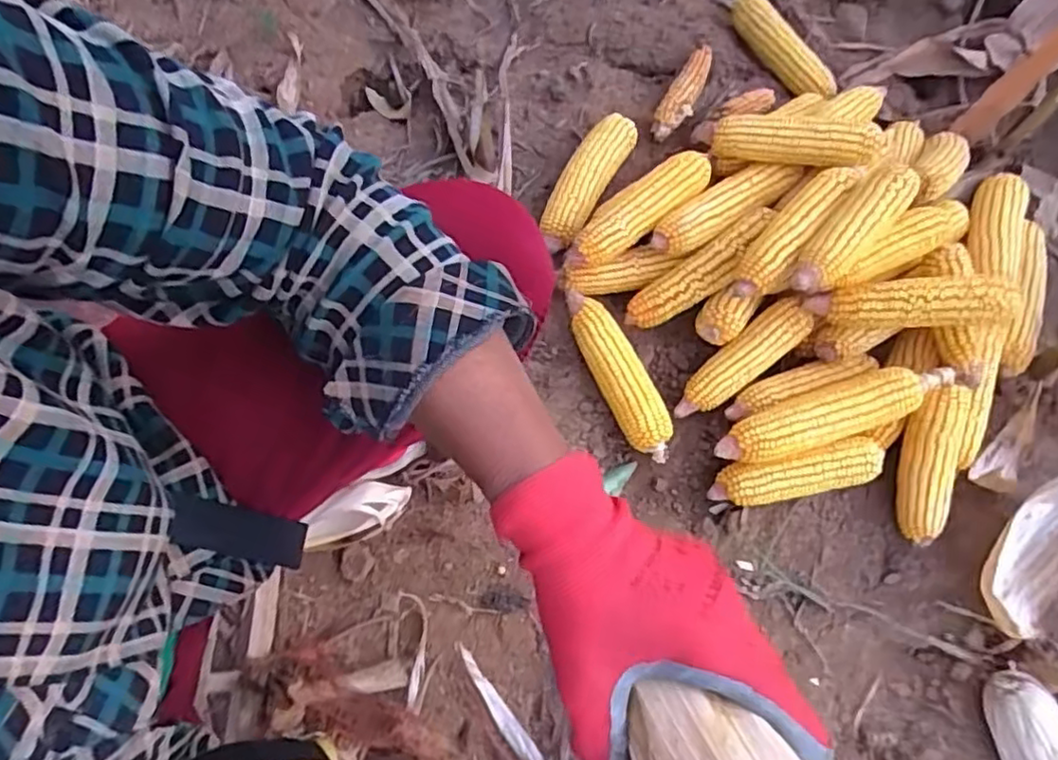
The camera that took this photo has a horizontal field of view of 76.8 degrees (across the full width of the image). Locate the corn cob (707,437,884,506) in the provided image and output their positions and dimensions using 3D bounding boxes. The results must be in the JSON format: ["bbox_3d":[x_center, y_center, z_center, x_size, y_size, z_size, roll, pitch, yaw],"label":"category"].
[{"bbox_3d":[0.291,0.101,0.722,0.181,0.043,0.050,-8,71,-3],"label":"corn cob"}]

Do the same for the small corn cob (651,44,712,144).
[{"bbox_3d":[0.206,-0.386,0.893,0.042,0.030,0.139,23,73,8],"label":"small corn cob"}]

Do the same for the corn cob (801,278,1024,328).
[{"bbox_3d":[0.405,-0.079,0.716,0.201,0.050,0.048,1,70,19],"label":"corn cob"}]

